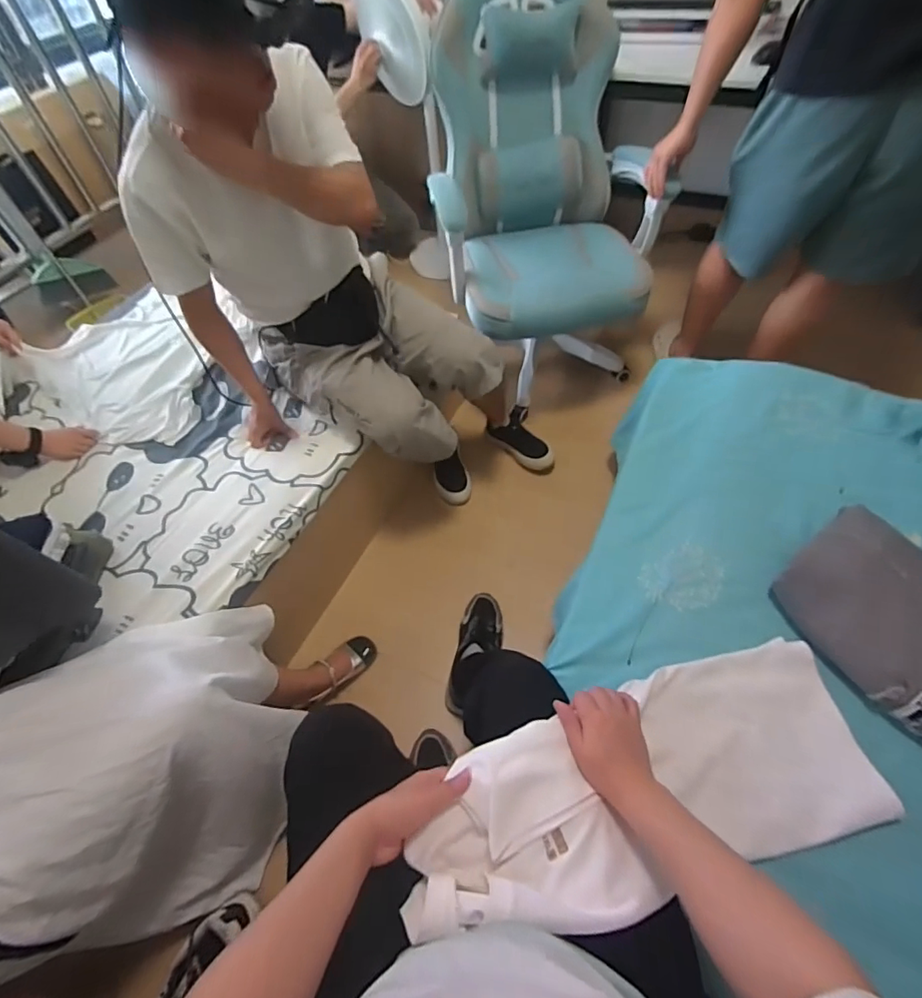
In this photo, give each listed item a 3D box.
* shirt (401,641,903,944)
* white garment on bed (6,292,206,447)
[{"bbox_3d":[0.271,0.366,0.661,0.617,0.093,0.246,-6,53,-21],"label":"shirt"},{"bbox_3d":[-0.925,-0.341,1.371,0.401,0.034,0.637,-34,59,-18],"label":"white garment on bed"}]

